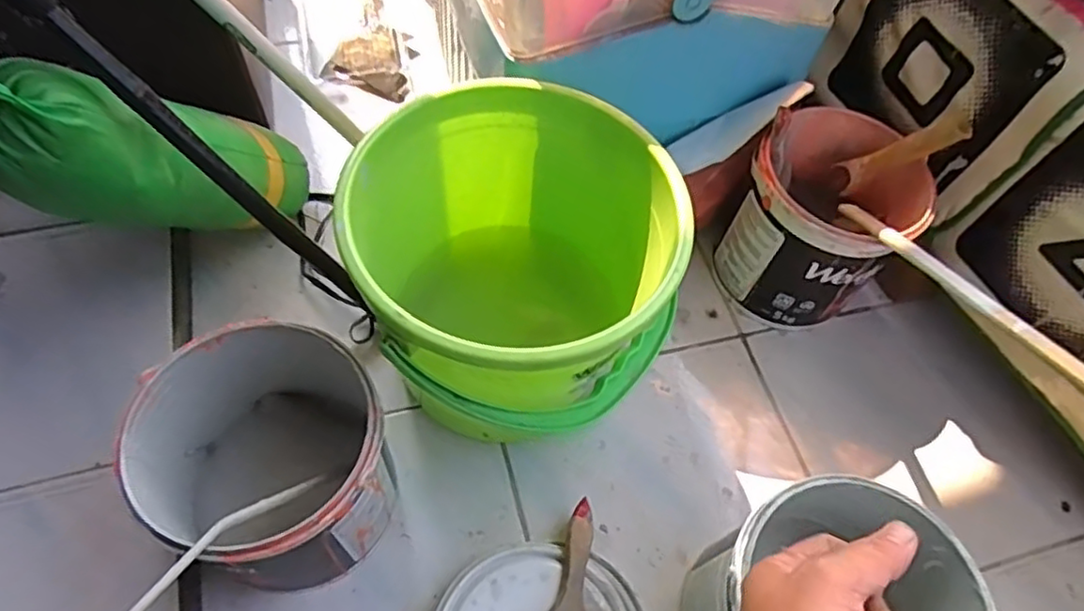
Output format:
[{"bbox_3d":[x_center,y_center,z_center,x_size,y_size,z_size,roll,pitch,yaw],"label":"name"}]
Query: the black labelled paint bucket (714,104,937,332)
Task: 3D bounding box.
[{"bbox_3d":[0.308,-0.096,0.746,0.177,0.173,0.197,38,64,17],"label":"black labelled paint bucket"}]

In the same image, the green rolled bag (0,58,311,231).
[{"bbox_3d":[-0.337,-0.127,0.613,0.097,0.344,0.111,36,104,15],"label":"green rolled bag"}]

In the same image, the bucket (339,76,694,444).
[{"bbox_3d":[-0.029,-0.004,0.644,0.259,0.290,0.276,2,60,-3],"label":"bucket"}]

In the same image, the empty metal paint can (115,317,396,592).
[{"bbox_3d":[-0.216,0.132,0.559,0.172,0.188,0.165,2,60,-3],"label":"empty metal paint can"}]

